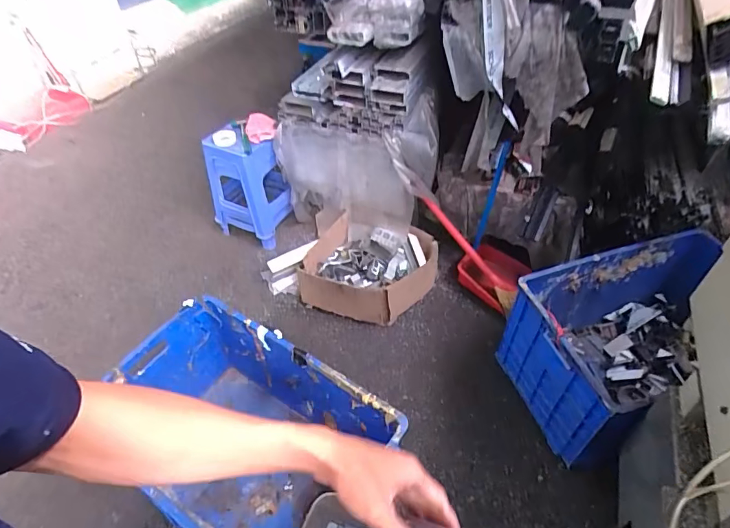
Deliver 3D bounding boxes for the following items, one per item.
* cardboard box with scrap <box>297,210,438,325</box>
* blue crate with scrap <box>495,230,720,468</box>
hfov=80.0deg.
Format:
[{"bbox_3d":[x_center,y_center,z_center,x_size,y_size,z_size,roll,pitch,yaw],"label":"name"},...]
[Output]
[{"bbox_3d":[0.001,-0.004,1.974,0.634,0.201,0.496,11,46,16],"label":"cardboard box with scrap"},{"bbox_3d":[0.937,0.276,1.482,0.781,0.429,0.526,-13,45,-8],"label":"blue crate with scrap"}]

